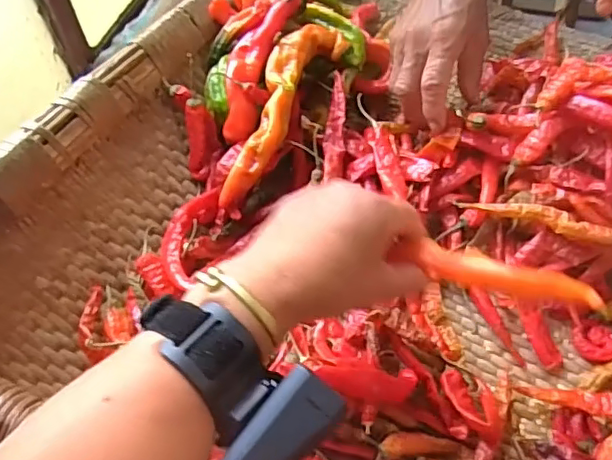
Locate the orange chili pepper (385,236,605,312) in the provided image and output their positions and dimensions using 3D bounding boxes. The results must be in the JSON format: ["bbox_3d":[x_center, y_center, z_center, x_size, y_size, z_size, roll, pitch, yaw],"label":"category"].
[{"bbox_3d":[0.109,0.025,0.333,0.110,0.020,0.018,14,57,26],"label":"orange chili pepper"}]

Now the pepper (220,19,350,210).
[{"bbox_3d":[-0.025,-0.103,0.479,0.044,0.046,0.178,26,61,16],"label":"pepper"}]

